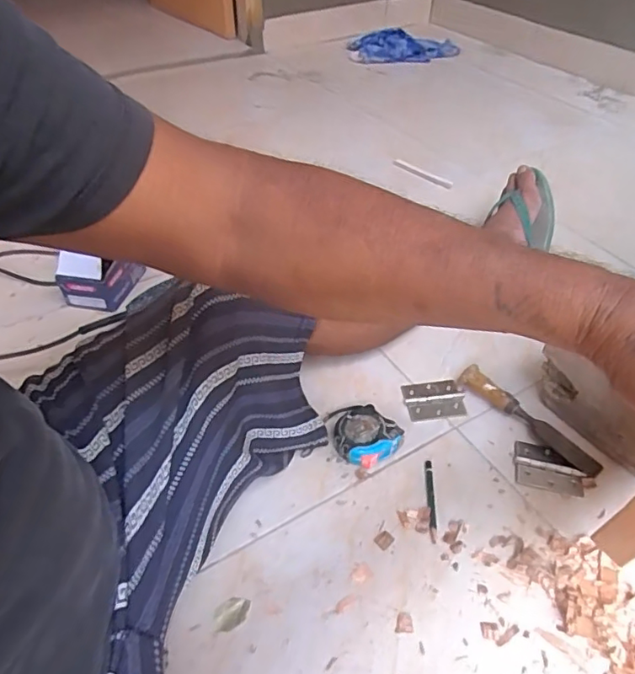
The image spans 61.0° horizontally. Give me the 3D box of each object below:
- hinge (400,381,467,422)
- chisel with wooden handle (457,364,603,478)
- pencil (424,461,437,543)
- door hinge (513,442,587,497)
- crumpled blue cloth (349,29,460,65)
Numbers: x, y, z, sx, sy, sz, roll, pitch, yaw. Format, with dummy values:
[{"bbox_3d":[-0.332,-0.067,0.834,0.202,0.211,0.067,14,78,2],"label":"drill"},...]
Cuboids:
[{"bbox_3d":[0.153,0.084,0.712,0.077,0.005,0.062,-2,45,-1],"label":"hinge"},{"bbox_3d":[0.265,0.100,0.678,0.031,0.030,0.192,-33,53,-28],"label":"chisel with wooden handle"},{"bbox_3d":[0.128,0.184,0.611,0.009,0.006,0.096,3,45,4],"label":"pencil"},{"bbox_3d":[0.270,0.154,0.628,0.077,0.005,0.057,13,46,14],"label":"door hinge"},{"bbox_3d":[0.267,-0.917,1.712,0.348,0.073,0.103,11,45,11],"label":"crumpled blue cloth"}]

